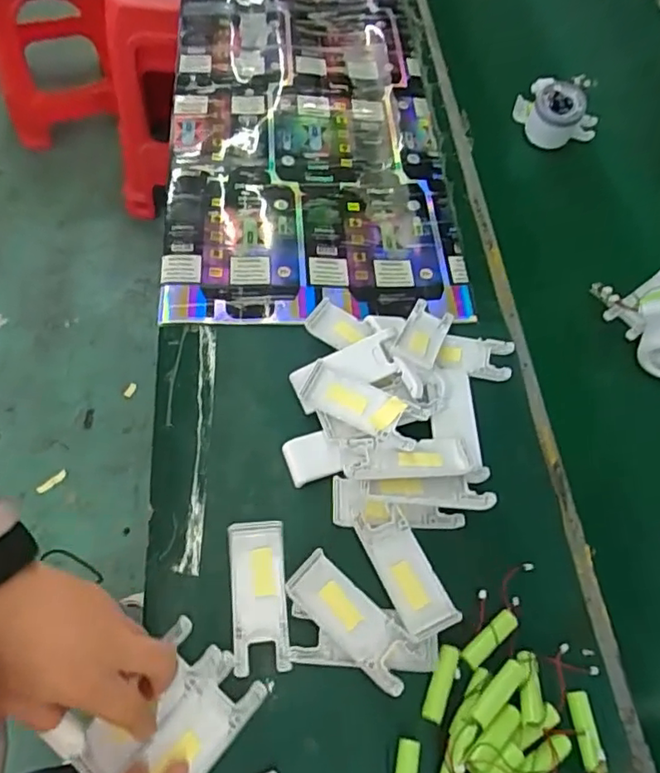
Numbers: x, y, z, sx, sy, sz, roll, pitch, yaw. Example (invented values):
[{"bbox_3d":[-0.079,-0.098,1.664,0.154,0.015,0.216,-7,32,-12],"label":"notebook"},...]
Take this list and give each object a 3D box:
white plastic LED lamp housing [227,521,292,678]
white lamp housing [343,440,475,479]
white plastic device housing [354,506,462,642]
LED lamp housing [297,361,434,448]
[{"bbox_3d":[-0.054,0.154,0.435,0.041,0.012,0.105,-4,61,-6],"label":"white plastic LED lamp housing"},{"bbox_3d":[0.064,0.059,0.480,0.099,0.016,0.037,0,60,-3],"label":"white lamp housing"},{"bbox_3d":[0.057,0.140,0.443,0.041,0.012,0.096,-21,64,-15],"label":"white plastic device housing"},{"bbox_3d":[0.028,0.015,0.494,0.104,0.017,0.039,28,63,12],"label":"LED lamp housing"}]

